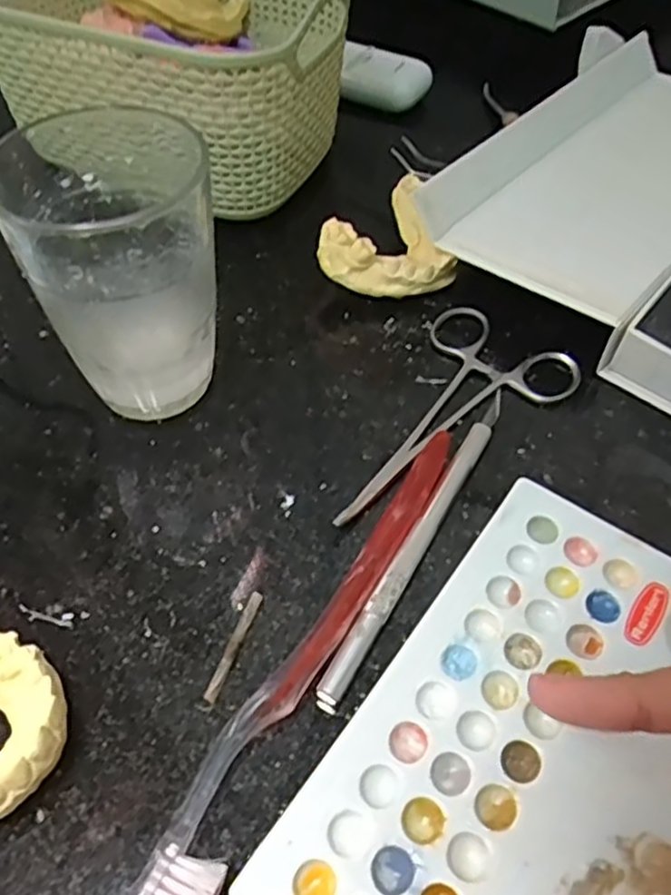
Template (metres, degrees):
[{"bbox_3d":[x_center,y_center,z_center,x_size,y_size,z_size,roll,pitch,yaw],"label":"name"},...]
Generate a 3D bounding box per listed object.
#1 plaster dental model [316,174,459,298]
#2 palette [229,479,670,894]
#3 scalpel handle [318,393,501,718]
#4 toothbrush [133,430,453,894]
[{"bbox_3d":[0.028,-0.088,0.311,0.048,0.032,0.067,35,60,23],"label":"plaster dental model"},{"bbox_3d":[0.056,0.083,0.192,0.091,0.012,0.151,30,58,20],"label":"palette"},{"bbox_3d":[0.031,0.027,0.238,0.008,0.007,0.136,25,56,18],"label":"scalpel handle"},{"bbox_3d":[-0.008,0.062,0.208,0.020,0.012,0.186,23,56,16],"label":"toothbrush"}]

